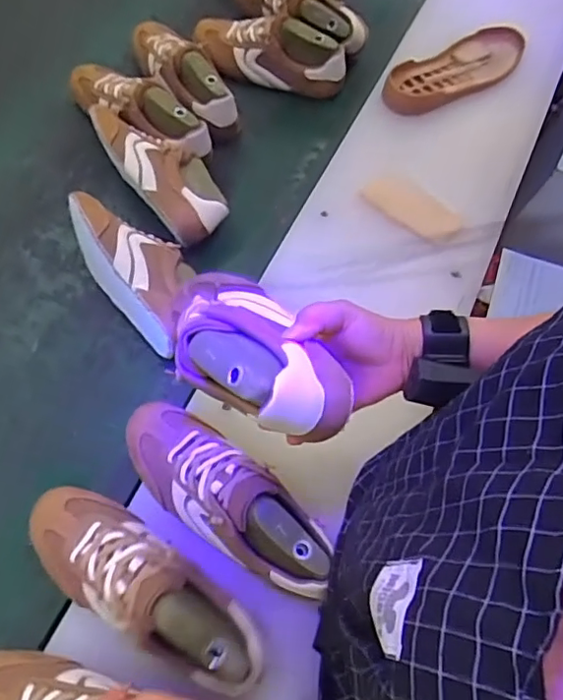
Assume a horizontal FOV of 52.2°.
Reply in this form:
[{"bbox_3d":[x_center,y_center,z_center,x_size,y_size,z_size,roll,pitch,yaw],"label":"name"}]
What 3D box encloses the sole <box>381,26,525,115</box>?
[{"bbox_3d":[0.261,-0.417,0.853,0.257,0.031,0.079,-29,70,-16],"label":"sole"}]

